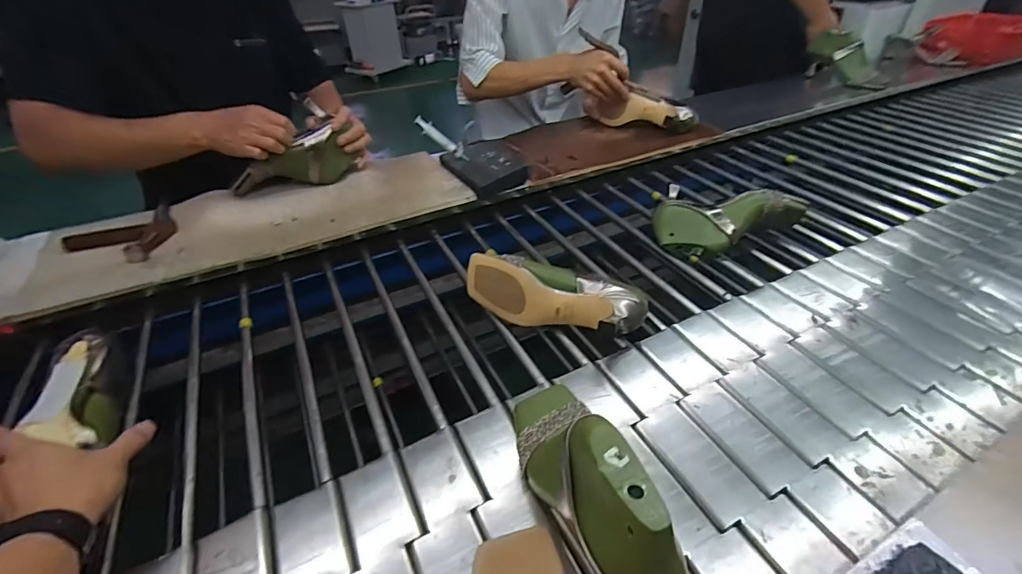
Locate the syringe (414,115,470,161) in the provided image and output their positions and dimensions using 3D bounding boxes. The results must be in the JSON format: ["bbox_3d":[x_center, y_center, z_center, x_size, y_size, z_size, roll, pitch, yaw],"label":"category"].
[{"bbox_3d":[-0.127,-0.279,0.853,0.122,0.025,0.024,29,22,-37],"label":"syringe"}]

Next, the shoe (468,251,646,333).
[{"bbox_3d":[0.055,0.016,0.604,0.243,0.087,0.072,9,41,13],"label":"shoe"}]

